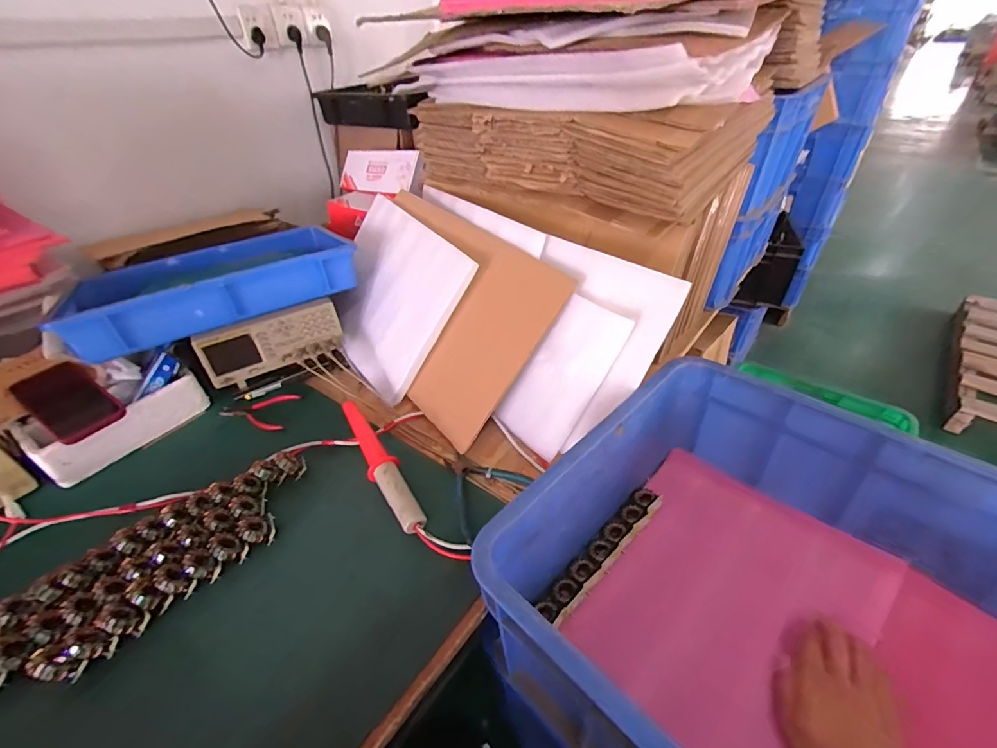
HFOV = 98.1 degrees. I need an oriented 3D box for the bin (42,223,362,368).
[{"bbox_3d":[-0.480,-0.175,0.749,0.417,0.077,0.267,-27,44,-27],"label":"bin"}]

